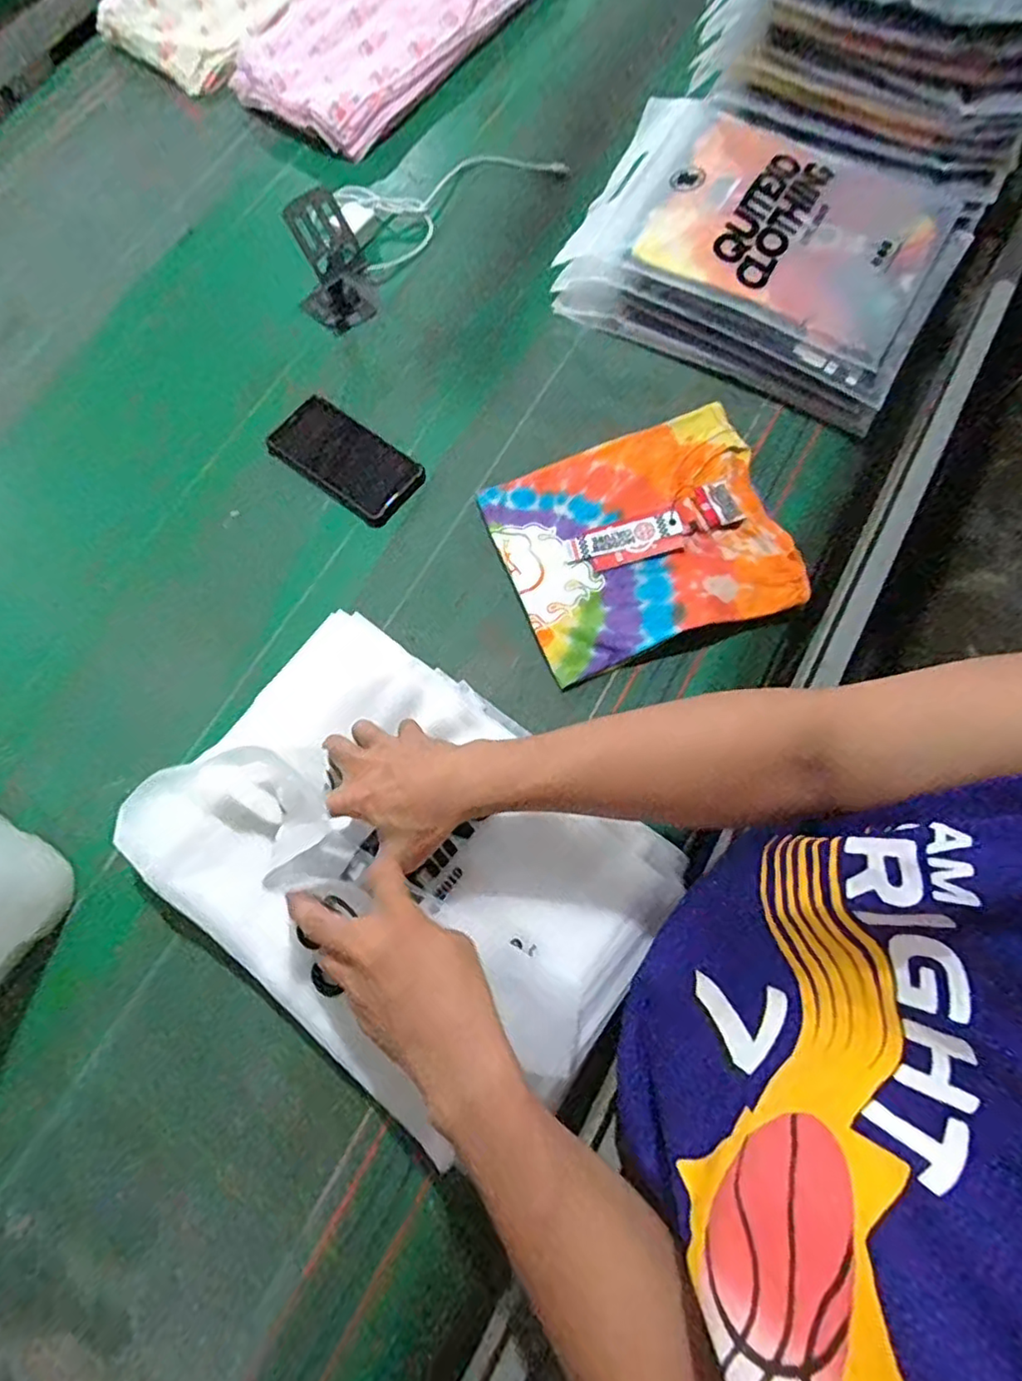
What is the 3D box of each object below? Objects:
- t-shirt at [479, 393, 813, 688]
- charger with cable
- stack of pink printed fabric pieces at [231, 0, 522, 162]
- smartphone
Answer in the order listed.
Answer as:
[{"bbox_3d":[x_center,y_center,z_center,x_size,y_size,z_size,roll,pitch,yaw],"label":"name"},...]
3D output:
[{"bbox_3d":[0.125,-0.146,0.609,0.254,0.034,0.217,-19,76,-7],"label":"t-shirt"},{"bbox_3d":[-0.060,-0.584,0.739,0.272,0.025,0.130,-18,76,-7],"label":"charger with cable"},{"bbox_3d":[-0.130,-0.921,0.829,0.245,0.029,0.512,34,76,8],"label":"stack of pink printed fabric pieces"},{"bbox_3d":[-0.172,-0.241,0.656,0.163,0.011,0.081,38,76,8],"label":"smartphone"}]

